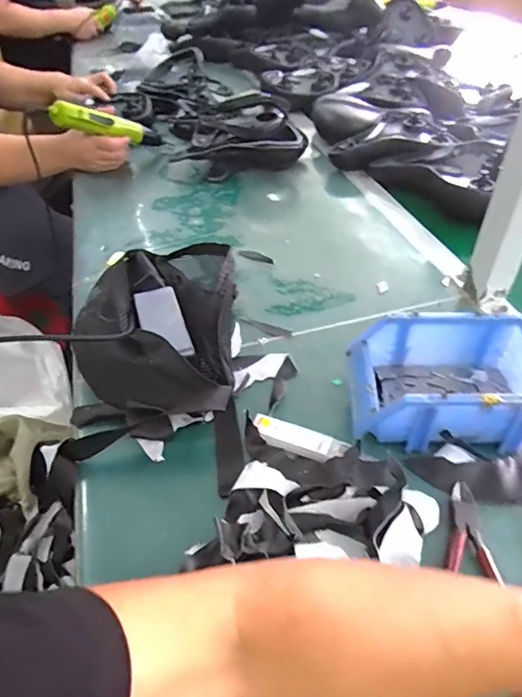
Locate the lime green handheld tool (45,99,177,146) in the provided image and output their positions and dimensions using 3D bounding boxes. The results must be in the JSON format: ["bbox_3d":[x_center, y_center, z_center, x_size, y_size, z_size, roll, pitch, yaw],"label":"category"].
[{"bbox_3d":[-0.282,-0.427,0.932,0.231,0.046,0.043,-5,36,-45],"label":"lime green handheld tool"}]

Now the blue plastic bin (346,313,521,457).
[{"bbox_3d":[0.177,0.032,0.470,0.173,0.073,0.121,1,45,3],"label":"blue plastic bin"}]

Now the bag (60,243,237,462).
[{"bbox_3d":[-0.120,-0.039,0.545,0.175,0.091,0.295,-8,45,-7],"label":"bag"}]

